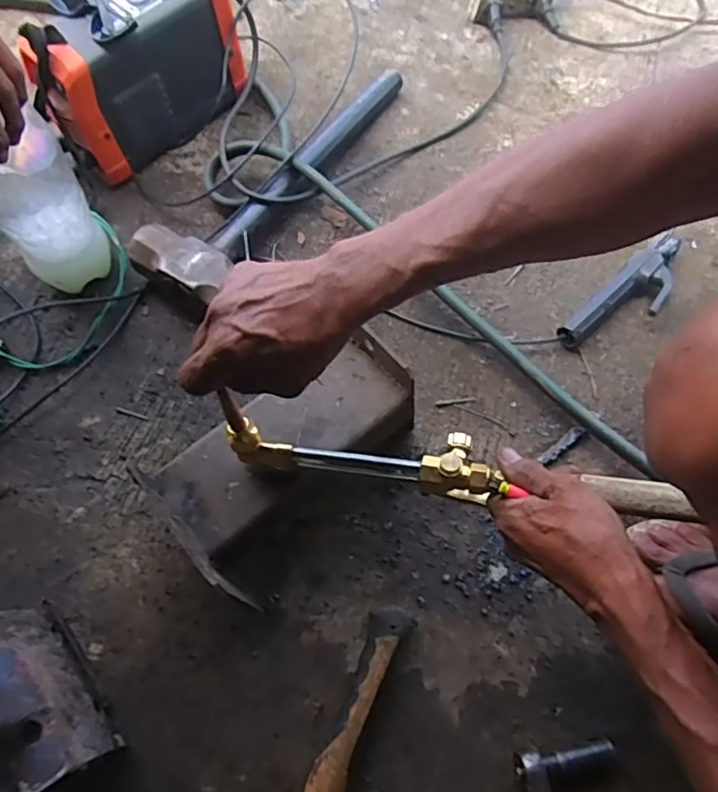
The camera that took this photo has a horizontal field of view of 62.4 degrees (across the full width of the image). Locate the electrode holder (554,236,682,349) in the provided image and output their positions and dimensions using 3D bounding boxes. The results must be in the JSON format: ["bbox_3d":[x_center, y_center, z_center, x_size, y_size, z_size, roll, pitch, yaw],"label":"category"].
[{"bbox_3d":[0.297,-0.102,0.660,0.158,0.045,0.060,-40,71,-15],"label":"electrode holder"}]

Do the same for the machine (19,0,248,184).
[{"bbox_3d":[-0.284,-0.418,0.753,0.257,0.185,0.122,-42,72,-13],"label":"machine"}]

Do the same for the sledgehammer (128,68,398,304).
[{"bbox_3d":[-0.101,-0.290,0.759,0.125,0.059,0.434,32,71,14],"label":"sledgehammer"}]

